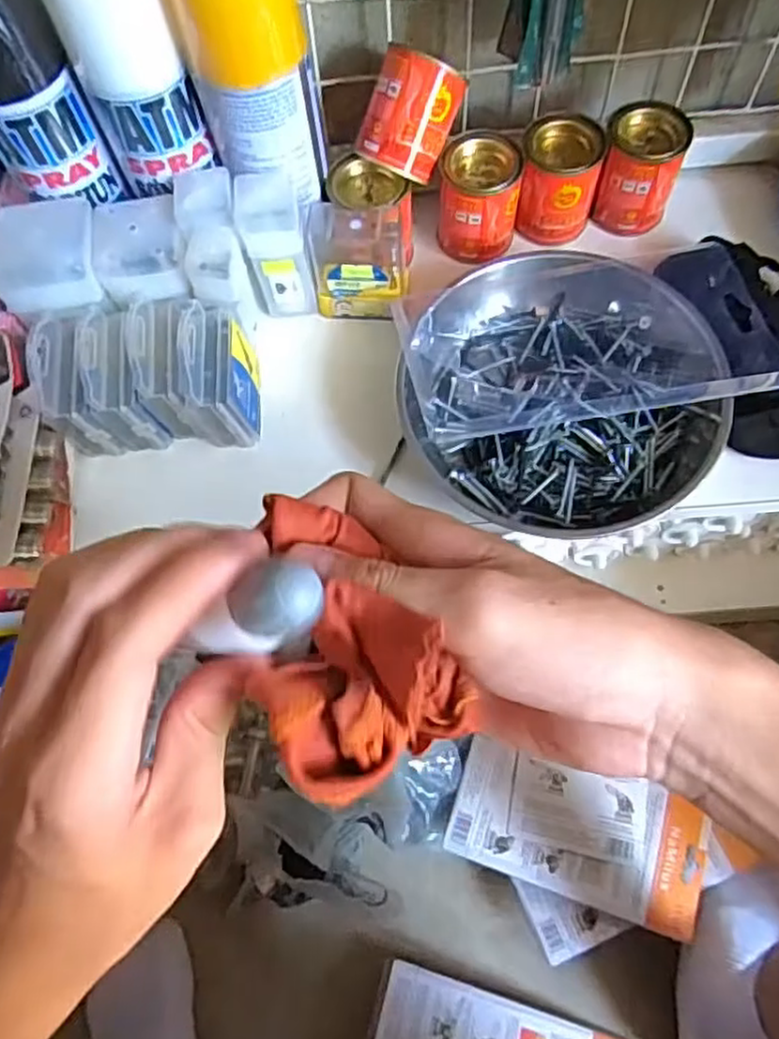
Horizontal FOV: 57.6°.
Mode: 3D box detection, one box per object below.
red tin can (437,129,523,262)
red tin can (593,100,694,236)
[{"bbox_3d":[0.063,-0.222,0.494,0.053,0.068,0.053,-2,64,3],"label":"red tin can"},{"bbox_3d":[0.174,-0.241,0.495,0.054,0.068,0.047,19,67,13],"label":"red tin can"}]

